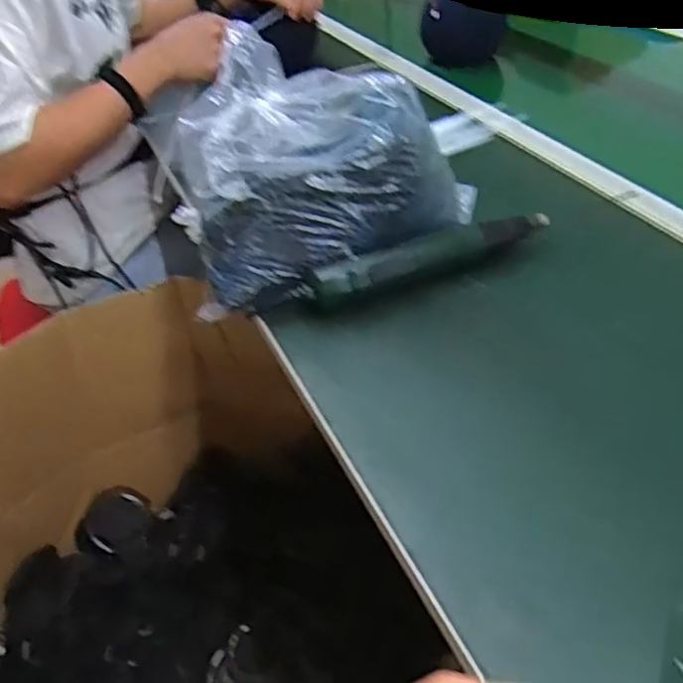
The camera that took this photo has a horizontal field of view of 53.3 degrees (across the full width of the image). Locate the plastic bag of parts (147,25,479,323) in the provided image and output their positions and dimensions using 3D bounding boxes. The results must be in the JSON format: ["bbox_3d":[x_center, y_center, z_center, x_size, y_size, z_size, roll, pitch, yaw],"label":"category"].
[{"bbox_3d":[-0.009,-0.161,0.643,0.257,0.157,0.212,-1,41,6],"label":"plastic bag of parts"}]

